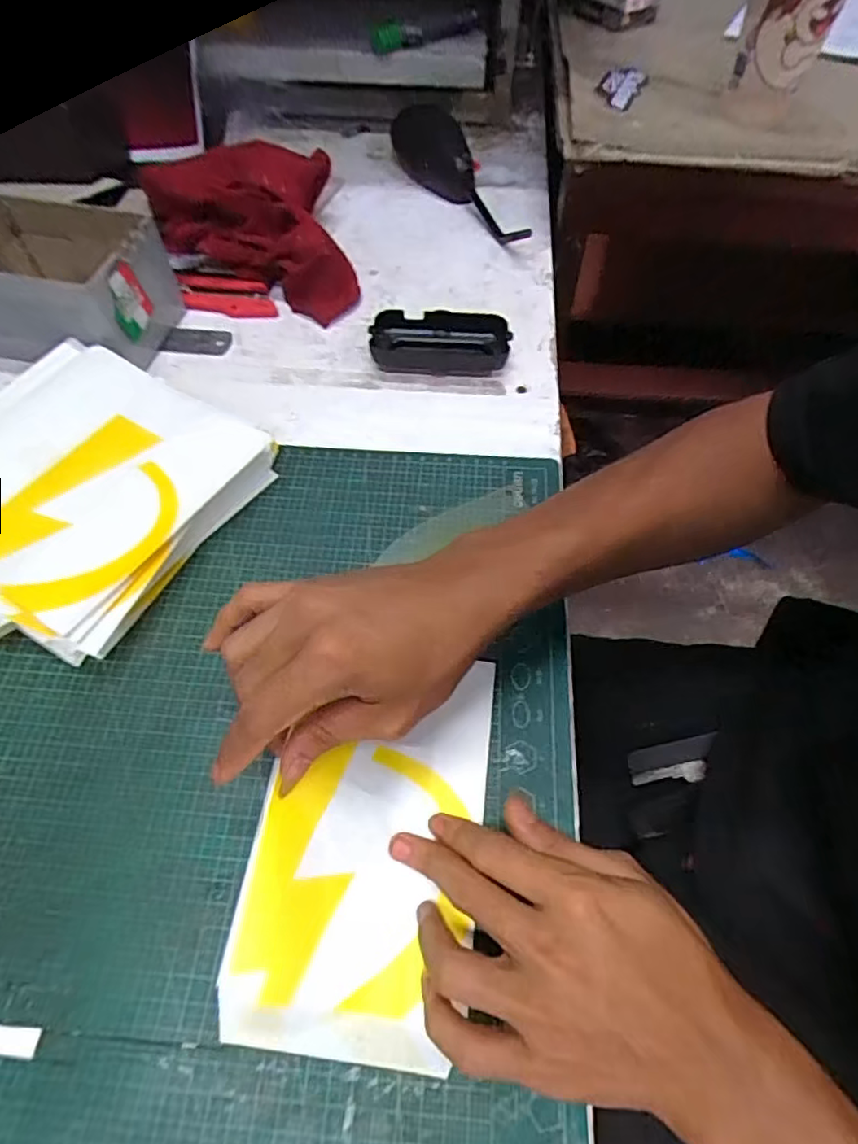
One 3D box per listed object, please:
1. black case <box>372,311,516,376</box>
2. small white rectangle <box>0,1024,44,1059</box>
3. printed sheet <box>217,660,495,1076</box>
[{"bbox_3d":[0.009,-0.191,0.502,0.111,0.029,0.049,7,58,4],"label":"black case"},{"bbox_3d":[-0.190,0.211,0.270,0.030,0.004,0.012,3,58,2],"label":"small white rectangle"},{"bbox_3d":[-0.024,0.132,0.299,0.111,0.051,0.186,8,58,5],"label":"printed sheet"}]

